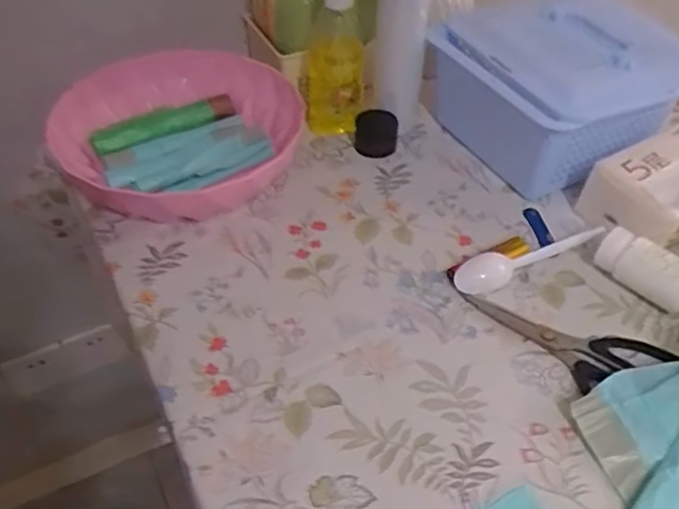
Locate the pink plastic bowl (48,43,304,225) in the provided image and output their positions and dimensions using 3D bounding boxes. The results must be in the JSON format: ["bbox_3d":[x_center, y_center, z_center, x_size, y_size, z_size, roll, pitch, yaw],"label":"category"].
[{"bbox_3d":[-0.147,-0.116,0.641,0.243,0.059,0.222,0,46,0],"label":"pink plastic bowl"}]

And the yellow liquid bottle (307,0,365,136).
[{"bbox_3d":[-0.004,-0.208,0.647,0.058,0.174,0.040,-1,46,-1],"label":"yellow liquid bottle"}]

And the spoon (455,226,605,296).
[{"bbox_3d":[0.167,-0.001,0.564,0.153,0.012,0.032,-24,51,-22],"label":"spoon"}]

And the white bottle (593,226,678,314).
[{"bbox_3d":[0.253,0.013,0.531,0.032,0.041,0.078,-28,52,-24],"label":"white bottle"}]

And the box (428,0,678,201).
[{"bbox_3d":[0.216,-0.164,0.643,0.166,0.124,0.200,-21,50,-19],"label":"box"}]

